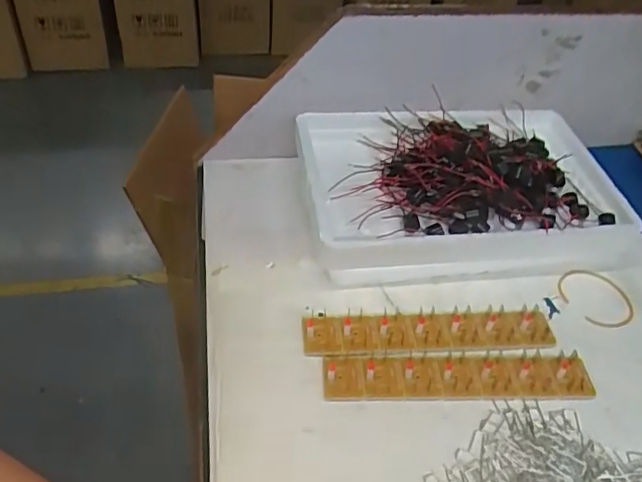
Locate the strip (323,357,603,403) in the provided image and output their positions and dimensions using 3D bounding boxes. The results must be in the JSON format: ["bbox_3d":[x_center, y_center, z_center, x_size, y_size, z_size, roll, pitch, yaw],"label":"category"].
[{"bbox_3d":[0.085,0.084,0.358,0.165,0.007,0.030,0,42,-3],"label":"strip"}]

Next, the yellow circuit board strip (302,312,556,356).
[{"bbox_3d":[0.071,0.060,0.380,0.164,0.007,0.028,-1,42,-5],"label":"yellow circuit board strip"}]

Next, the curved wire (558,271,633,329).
[{"bbox_3d":[0.201,0.042,0.421,0.049,0.006,0.056,-8,42,-9],"label":"curved wire"}]

